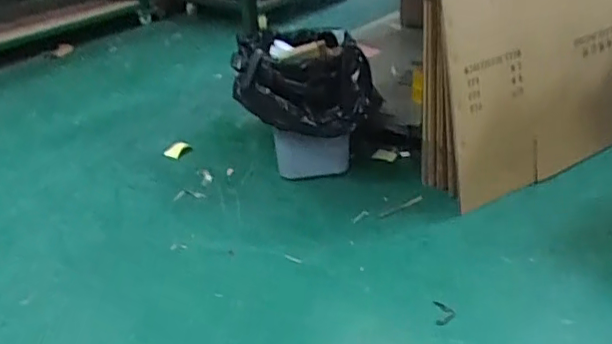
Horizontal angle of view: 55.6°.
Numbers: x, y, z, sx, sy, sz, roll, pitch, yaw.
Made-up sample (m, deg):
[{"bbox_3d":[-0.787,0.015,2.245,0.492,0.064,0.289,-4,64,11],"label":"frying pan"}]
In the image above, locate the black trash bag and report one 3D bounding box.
[{"bbox_3d":[-0.021,-0.291,1.762,0.403,0.220,0.428,-11,31,-11],"label":"black trash bag"}]

